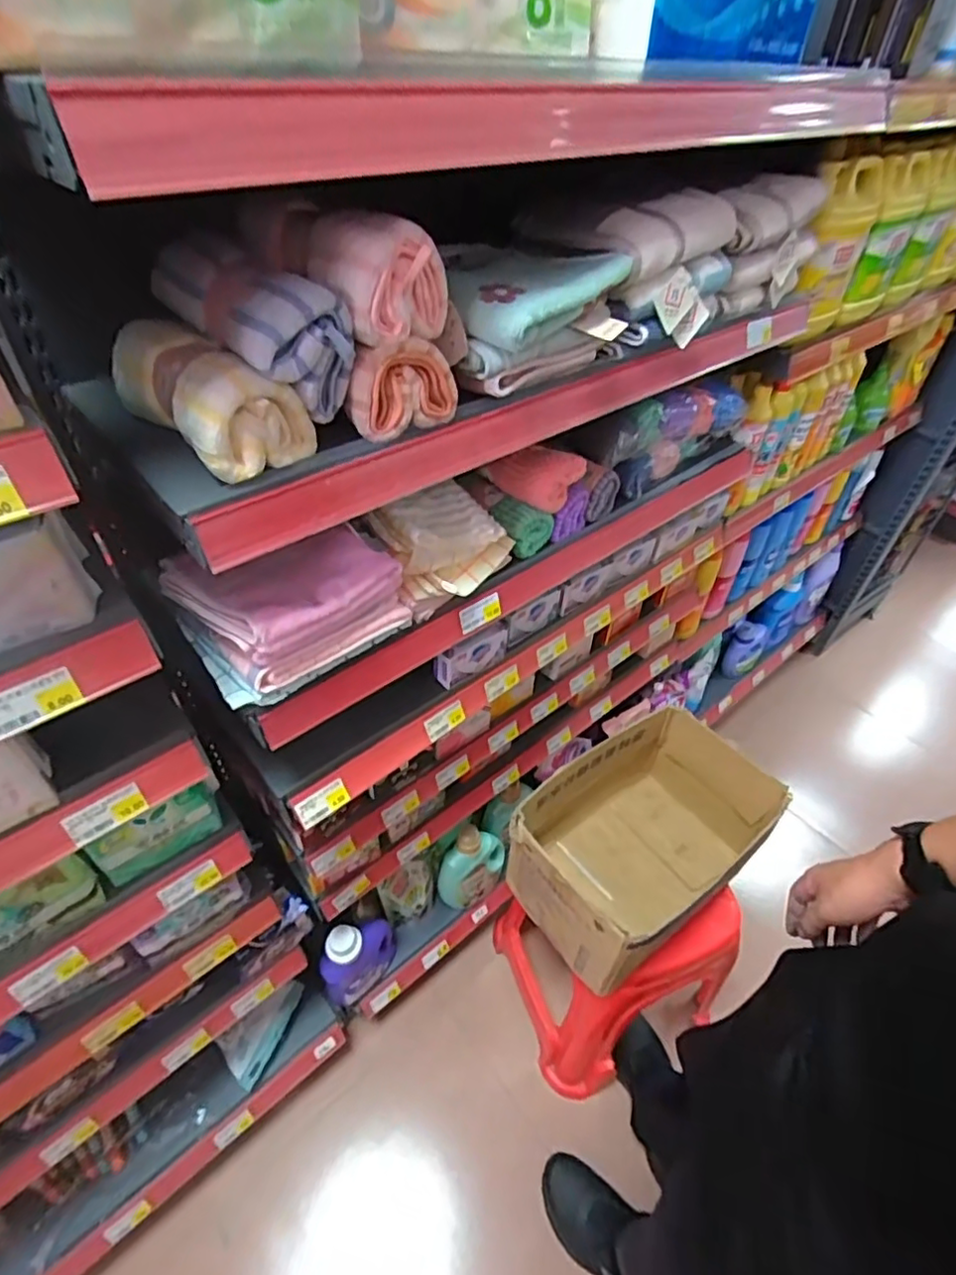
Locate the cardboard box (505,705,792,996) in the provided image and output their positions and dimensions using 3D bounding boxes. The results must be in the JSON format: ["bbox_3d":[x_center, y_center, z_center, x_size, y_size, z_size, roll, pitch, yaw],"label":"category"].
[{"bbox_3d":[0.245,0.311,0.943,0.368,0.205,0.235,-26,51,-26],"label":"cardboard box"}]

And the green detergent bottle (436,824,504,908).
[{"bbox_3d":[-0.009,0.448,1.205,0.146,0.199,0.067,-13,47,-15],"label":"green detergent bottle"}]

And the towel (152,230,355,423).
[{"bbox_3d":[-0.176,-0.241,0.473,0.173,0.086,0.072,35,53,28],"label":"towel"}]

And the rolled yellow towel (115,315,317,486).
[{"bbox_3d":[-0.211,-0.196,0.479,0.087,0.071,0.168,-34,55,-31],"label":"rolled yellow towel"}]

